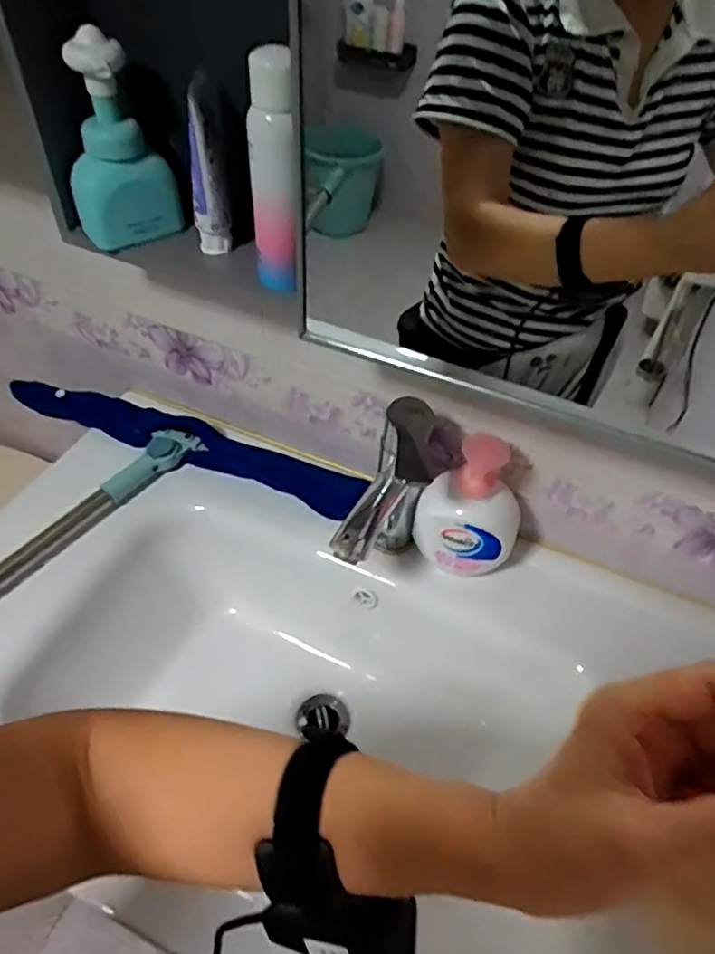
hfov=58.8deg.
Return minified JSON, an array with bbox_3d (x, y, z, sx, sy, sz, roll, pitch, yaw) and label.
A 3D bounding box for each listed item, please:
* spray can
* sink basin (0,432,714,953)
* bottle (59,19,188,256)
[{"bbox_3d":[-0.062,-0.216,0.465,0.031,0.162,0.040,-2,48,-6],"label":"spray can"},{"bbox_3d":[-0.022,0.222,0.664,0.806,0.199,0.434,25,50,17],"label":"sink basin"},{"bbox_3d":[-0.199,-0.272,0.524,0.087,0.149,0.044,-13,50,-16],"label":"bottle"}]

